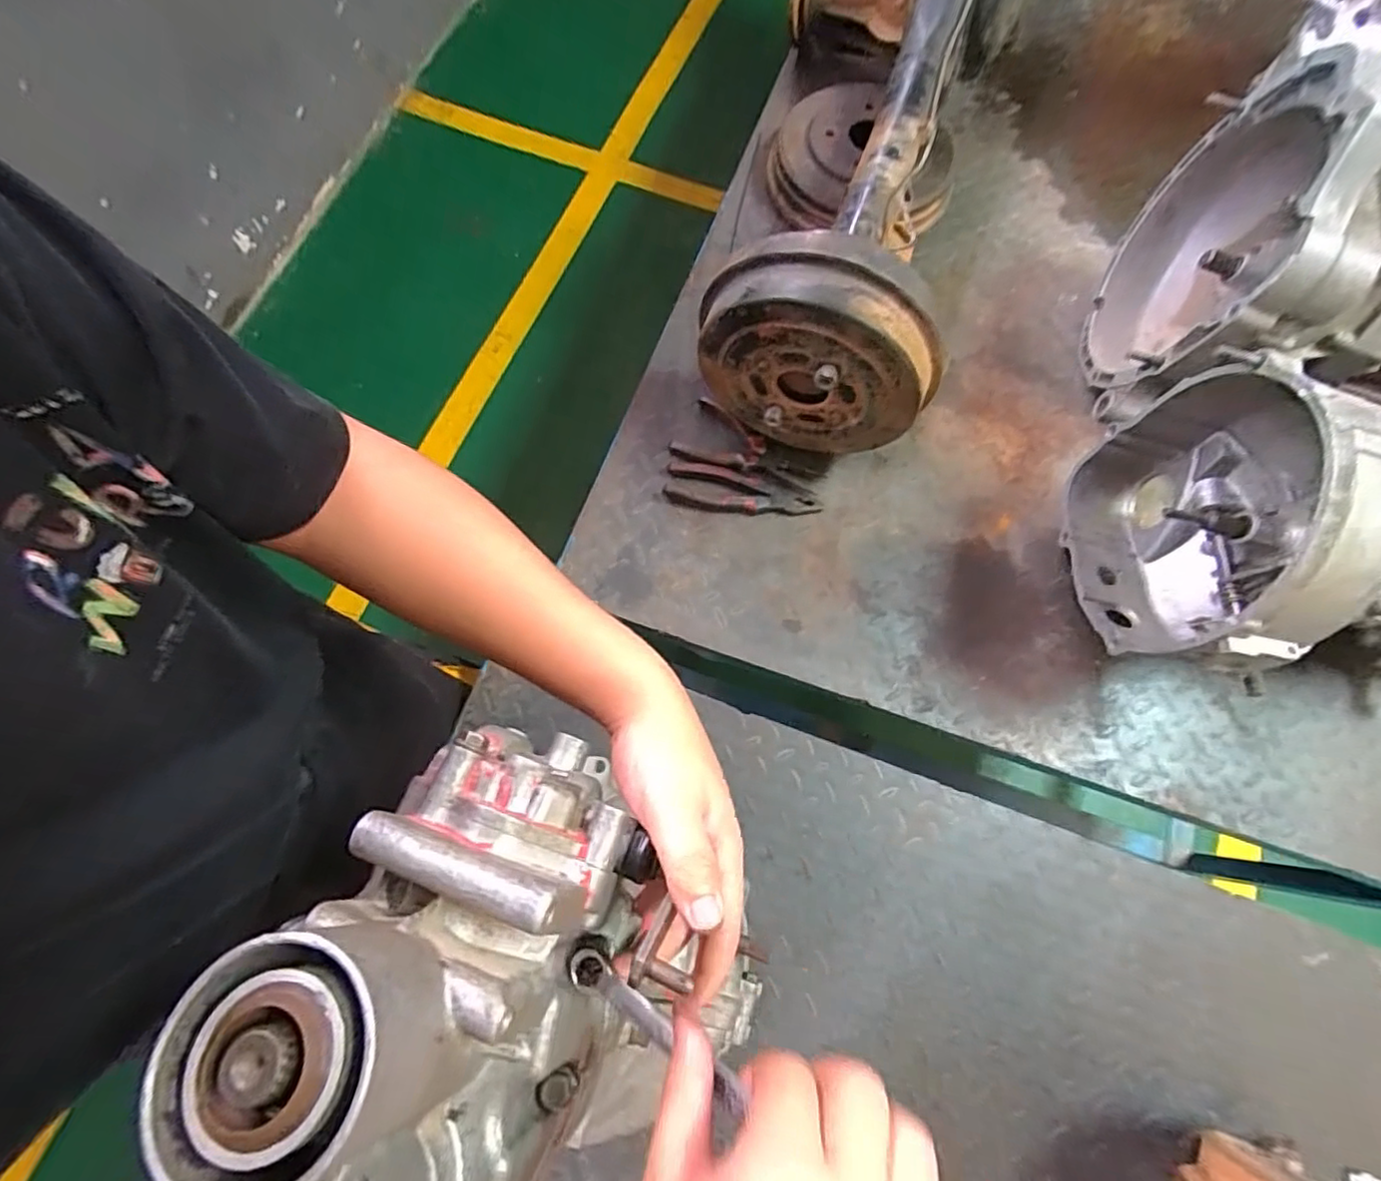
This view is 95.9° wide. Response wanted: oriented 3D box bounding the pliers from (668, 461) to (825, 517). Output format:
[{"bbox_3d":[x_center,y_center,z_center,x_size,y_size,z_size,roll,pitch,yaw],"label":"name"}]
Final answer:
[{"bbox_3d":[0.063,-0.119,0.761,0.184,0.018,0.060,9,73,3],"label":"pliers"}]

